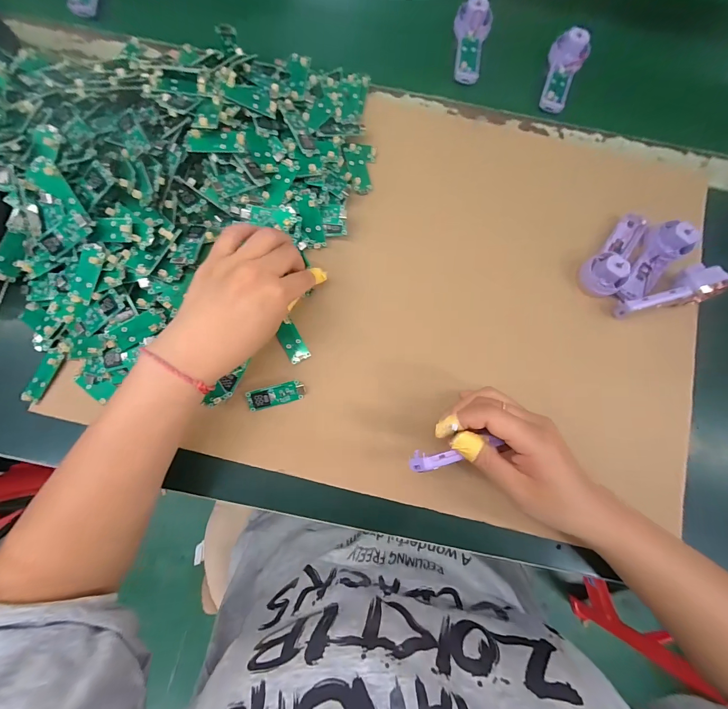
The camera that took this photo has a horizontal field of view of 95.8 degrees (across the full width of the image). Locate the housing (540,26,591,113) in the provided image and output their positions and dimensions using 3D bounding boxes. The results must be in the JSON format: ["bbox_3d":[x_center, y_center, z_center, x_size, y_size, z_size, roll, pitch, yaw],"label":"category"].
[{"bbox_3d":[0.224,-0.314,0.363,0.036,0.023,0.087,16,80,1],"label":"housing"}]

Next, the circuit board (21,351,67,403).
[{"bbox_3d":[-0.289,0.020,0.297,0.015,0.004,0.048,28,83,-10],"label":"circuit board"}]

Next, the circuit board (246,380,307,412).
[{"bbox_3d":[-0.079,0.037,0.297,0.050,0.006,0.017,-14,81,-4],"label":"circuit board"}]

